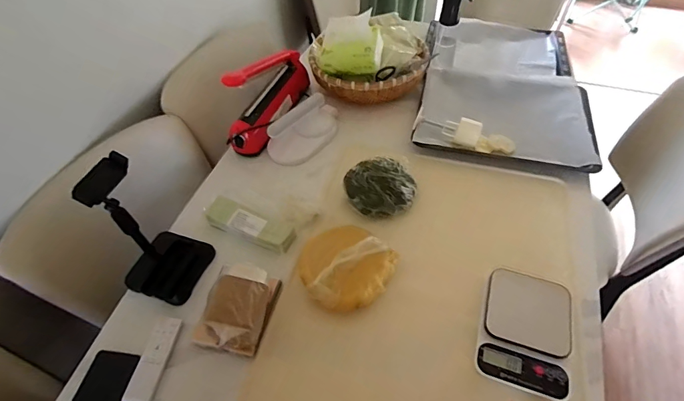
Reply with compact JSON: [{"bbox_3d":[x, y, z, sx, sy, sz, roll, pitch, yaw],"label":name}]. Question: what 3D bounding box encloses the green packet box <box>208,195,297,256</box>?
[{"bbox_3d":[-0.178,0.047,0.725,0.179,0.042,0.060,19,55,17],"label":"green packet box"}]

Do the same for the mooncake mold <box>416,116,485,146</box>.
[{"bbox_3d":[0.270,-0.157,0.850,0.082,0.041,0.044,18,55,16],"label":"mooncake mold"}]

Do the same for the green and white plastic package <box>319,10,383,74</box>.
[{"bbox_3d":[0.025,-0.366,0.898,0.139,0.132,0.085,6,10,16],"label":"green and white plastic package"}]

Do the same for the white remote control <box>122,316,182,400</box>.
[{"bbox_3d":[-0.291,0.247,0.581,0.039,0.014,0.136,5,52,7],"label":"white remote control"}]

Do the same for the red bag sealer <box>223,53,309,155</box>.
[{"bbox_3d":[-0.171,-0.265,0.884,0.075,0.167,0.309,15,54,14],"label":"red bag sealer"}]

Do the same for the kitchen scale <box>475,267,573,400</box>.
[{"bbox_3d":[0.282,0.197,0.578,0.128,0.022,0.177,15,54,15],"label":"kitchen scale"}]

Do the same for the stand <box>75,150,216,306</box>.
[{"bbox_3d":[-0.320,0.052,0.604,0.114,0.251,0.124,14,54,14],"label":"stand"}]

